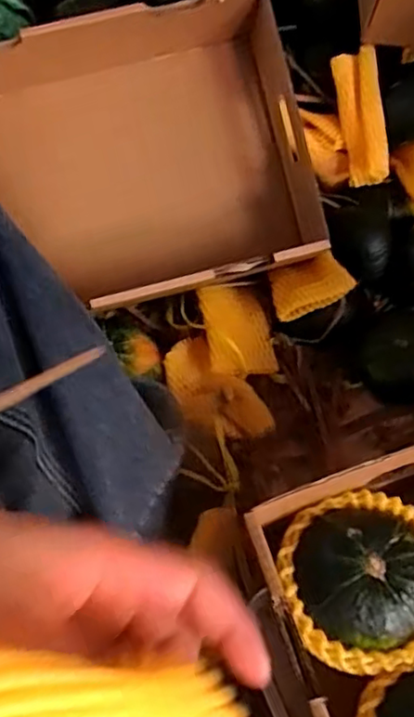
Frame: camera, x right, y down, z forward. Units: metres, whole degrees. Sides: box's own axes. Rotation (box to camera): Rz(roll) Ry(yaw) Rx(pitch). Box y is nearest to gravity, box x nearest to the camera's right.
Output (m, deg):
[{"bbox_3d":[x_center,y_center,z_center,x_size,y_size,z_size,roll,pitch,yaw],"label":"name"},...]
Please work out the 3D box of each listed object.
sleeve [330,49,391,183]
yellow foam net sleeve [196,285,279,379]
[{"bbox_3d":[0.164,-0.257,0.668,0.050,0.028,0.137,-10,97,-1],"label":"sleeve"},{"bbox_3d":[0.031,-0.029,0.626,0.064,0.029,0.091,-10,61,0],"label":"yellow foam net sleeve"}]

